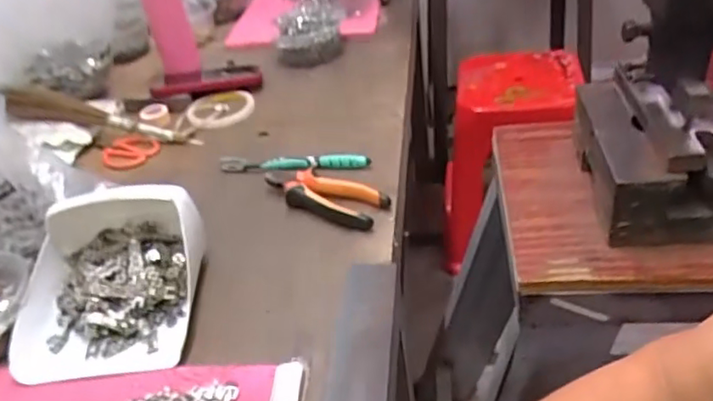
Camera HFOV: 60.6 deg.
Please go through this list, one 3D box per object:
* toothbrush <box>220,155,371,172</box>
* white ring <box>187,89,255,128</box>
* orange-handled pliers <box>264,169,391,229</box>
[{"bbox_3d":[-0.078,-0.045,0.743,0.188,0.020,0.018,0,37,11],"label":"toothbrush"},{"bbox_3d":[-0.200,-0.133,0.895,0.099,0.015,0.097,-6,36,5],"label":"white ring"},{"bbox_3d":[-0.042,-0.006,0.674,0.152,0.026,0.055,16,42,29],"label":"orange-handled pliers"}]

